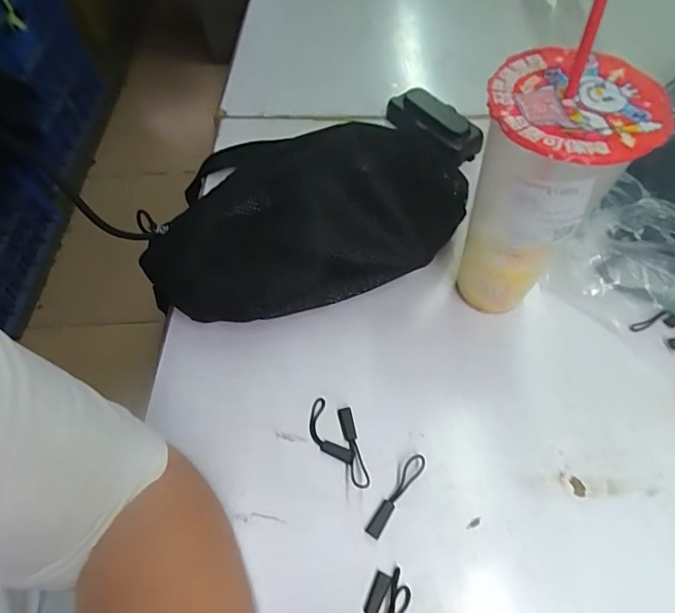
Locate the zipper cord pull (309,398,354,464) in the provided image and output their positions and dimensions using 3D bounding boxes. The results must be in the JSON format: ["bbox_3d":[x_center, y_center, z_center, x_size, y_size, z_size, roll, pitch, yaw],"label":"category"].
[{"bbox_3d":[-0.008,0.090,0.329,0.020,0.004,0.051,-25,60,-12],"label":"zipper cord pull"}]

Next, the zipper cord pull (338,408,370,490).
[{"bbox_3d":[0.010,0.098,0.323,0.011,0.004,0.058,-13,59,-5],"label":"zipper cord pull"}]

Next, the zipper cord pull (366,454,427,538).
[{"bbox_3d":[0.039,0.124,0.304,0.011,0.007,0.059,30,64,19],"label":"zipper cord pull"}]

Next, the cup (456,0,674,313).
[{"bbox_3d":[0.126,-0.060,0.306,0.085,0.190,0.083,20,62,15],"label":"cup"}]

